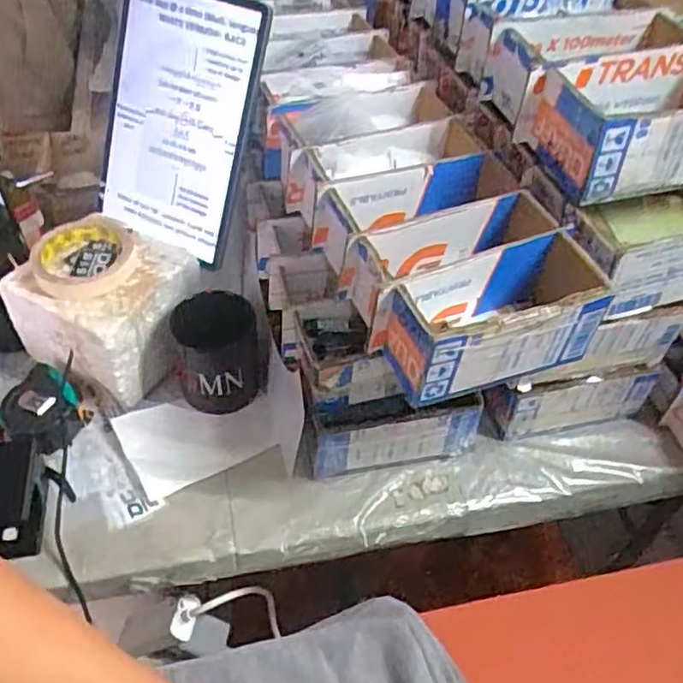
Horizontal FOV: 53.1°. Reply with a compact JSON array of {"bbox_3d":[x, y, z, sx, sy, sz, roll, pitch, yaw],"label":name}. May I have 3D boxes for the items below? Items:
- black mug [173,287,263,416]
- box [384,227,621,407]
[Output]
[{"bbox_3d":[-0.122,0.010,0.674,0.075,0.093,0.077,2,48,-3],"label":"black mug"},{"bbox_3d":[0.112,-0.020,0.509,0.158,0.071,0.075,-16,51,-18],"label":"box"}]

